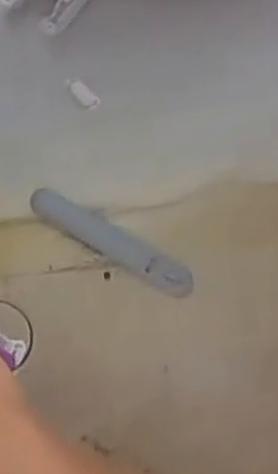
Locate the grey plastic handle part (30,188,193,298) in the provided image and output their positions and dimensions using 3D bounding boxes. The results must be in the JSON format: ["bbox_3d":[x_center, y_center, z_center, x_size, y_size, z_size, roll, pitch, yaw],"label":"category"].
[{"bbox_3d":[-0.015,0.003,0.396,0.095,0.005,0.016,30,79,8],"label":"grey plastic handle part"}]

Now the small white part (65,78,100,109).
[{"bbox_3d":[-0.032,-0.081,0.415,0.023,0.004,0.009,44,81,11],"label":"small white part"}]

